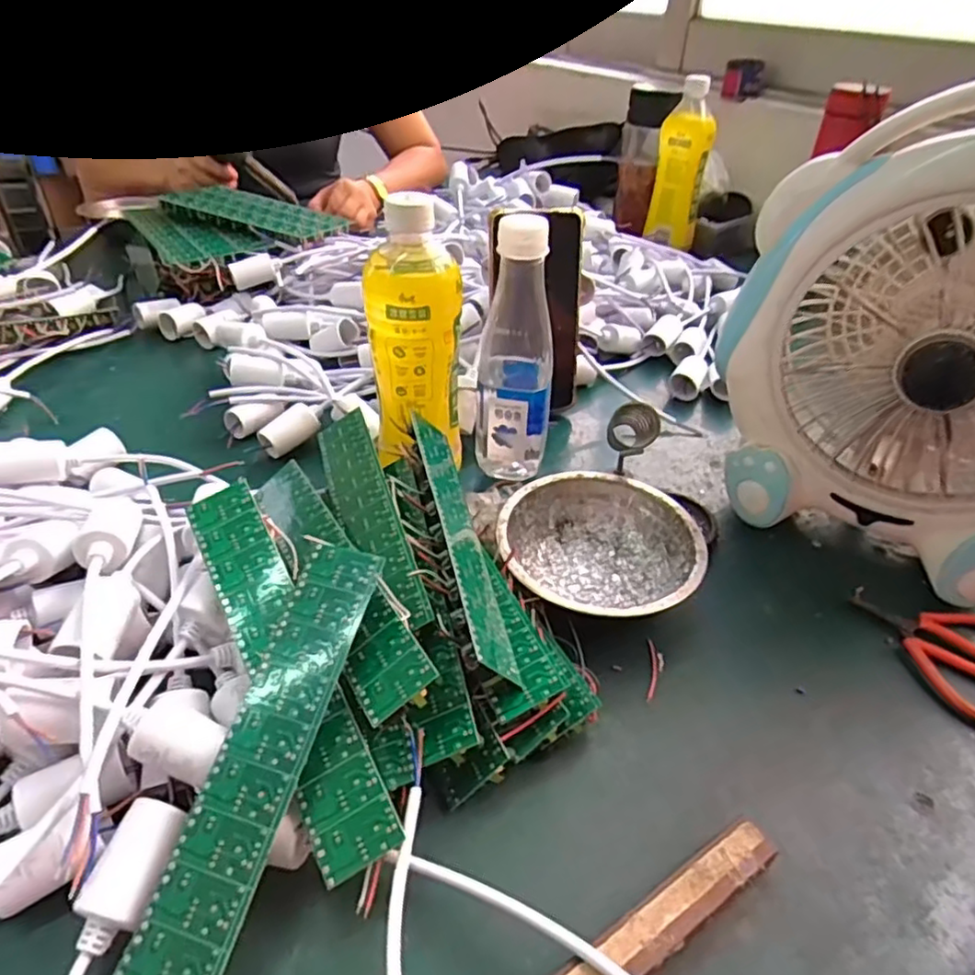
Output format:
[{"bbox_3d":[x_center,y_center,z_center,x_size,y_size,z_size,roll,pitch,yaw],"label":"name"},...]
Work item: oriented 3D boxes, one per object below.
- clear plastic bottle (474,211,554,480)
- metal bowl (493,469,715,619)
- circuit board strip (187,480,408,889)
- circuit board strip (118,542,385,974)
[{"bbox_3d":[0.021,-0.094,0.472,0.055,0.193,0.055,6,39,3],"label":"clear plastic bottle"},{"bbox_3d":[0.071,0.044,0.420,0.122,0.045,0.121,2,39,-1],"label":"metal bowl"},{"bbox_3d":[-0.099,0.079,0.312,0.035,0.004,0.206,-28,61,-13],"label":"circuit board strip"},{"bbox_3d":[-0.096,0.118,0.274,0.037,0.004,0.202,12,62,12],"label":"circuit board strip"}]

